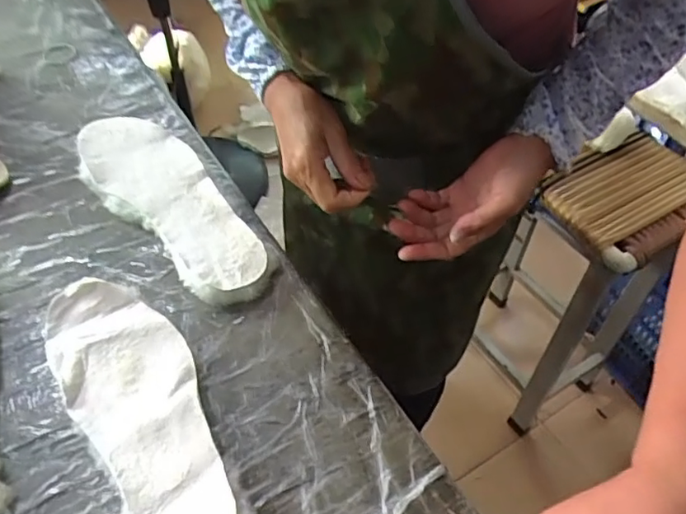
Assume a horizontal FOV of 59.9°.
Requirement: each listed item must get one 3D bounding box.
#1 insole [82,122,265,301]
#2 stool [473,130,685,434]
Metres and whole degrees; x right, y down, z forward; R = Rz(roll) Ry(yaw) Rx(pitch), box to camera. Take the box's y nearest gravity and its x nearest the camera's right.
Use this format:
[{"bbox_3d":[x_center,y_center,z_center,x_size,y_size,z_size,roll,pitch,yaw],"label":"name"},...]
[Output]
[{"bbox_3d":[-0.163,-0.058,0.570,0.094,0.012,0.263,-38,63,-24],"label":"insole"},{"bbox_3d":[0.444,0.091,1.117,0.277,0.579,0.210,-23,53,-20],"label":"stool"}]

